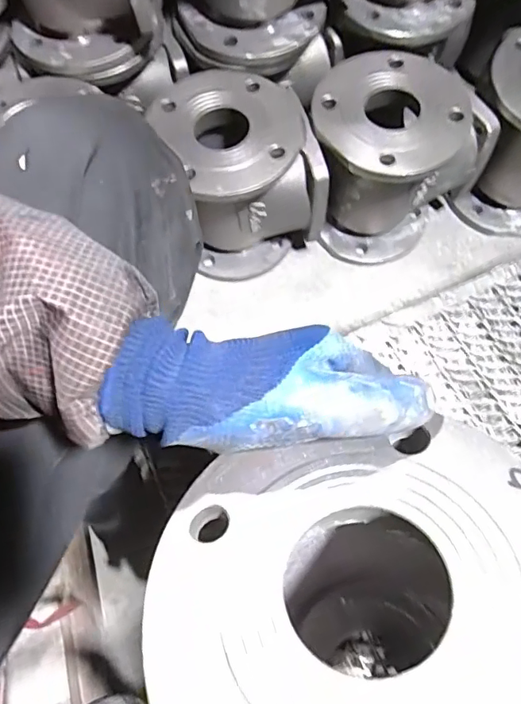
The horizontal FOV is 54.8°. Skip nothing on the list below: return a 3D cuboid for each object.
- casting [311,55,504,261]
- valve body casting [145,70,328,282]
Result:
[{"bbox_3d":[0.160,-0.244,0.654,0.179,0.209,0.169,-1,69,2],"label":"casting"},{"bbox_3d":[-0.029,-0.217,0.656,0.166,0.197,0.186,-27,70,-8],"label":"valve body casting"}]

